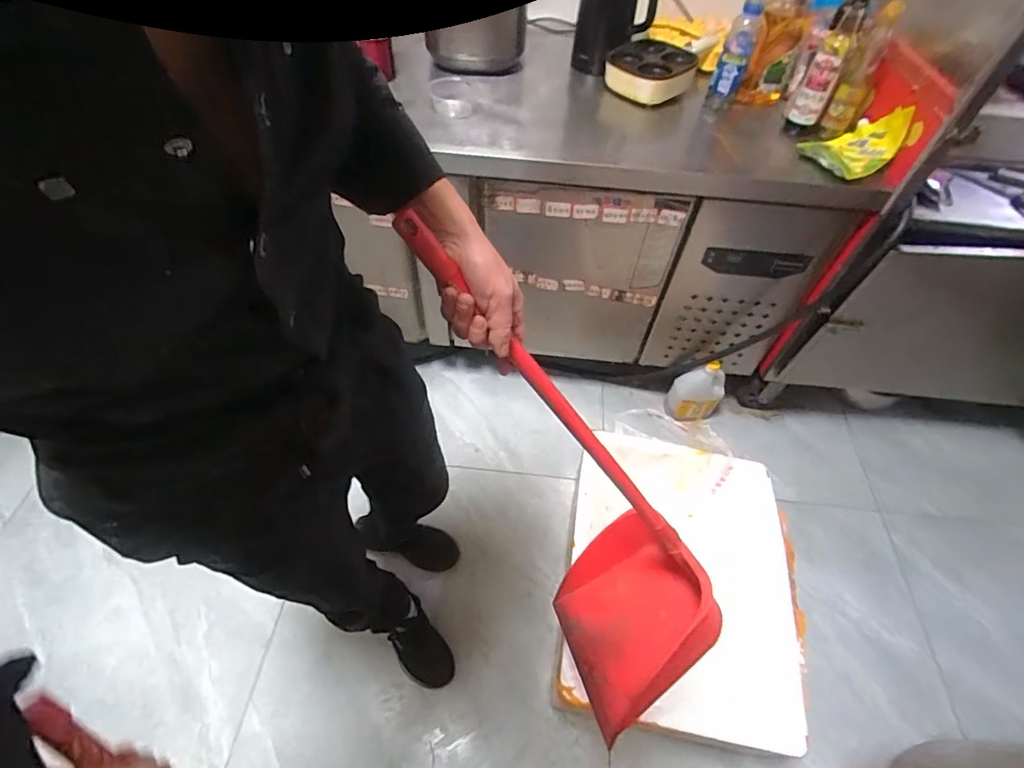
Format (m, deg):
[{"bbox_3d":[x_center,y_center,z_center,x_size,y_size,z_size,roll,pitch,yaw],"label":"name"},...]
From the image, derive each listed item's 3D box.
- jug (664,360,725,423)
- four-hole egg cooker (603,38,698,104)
[{"bbox_3d":[0.559,0.030,1.472,0.147,0.235,0.101,28,57,17],"label":"jug"},{"bbox_3d":[0.321,-0.753,1.155,0.185,0.068,0.199,1,53,-2],"label":"four-hole egg cooker"}]

